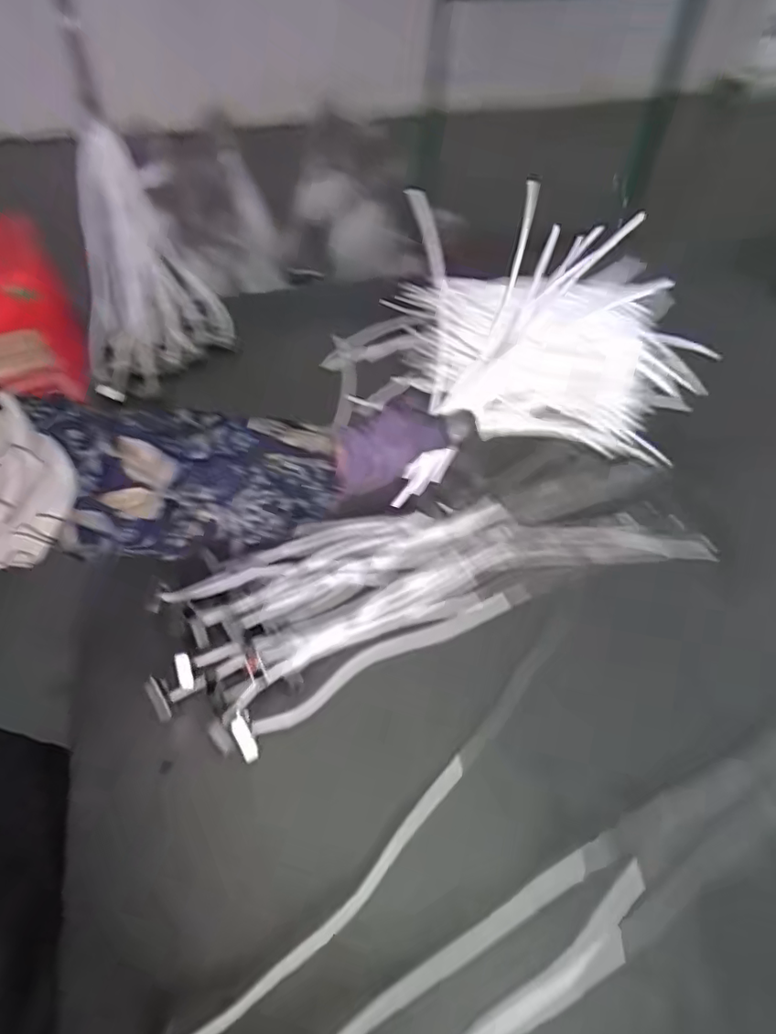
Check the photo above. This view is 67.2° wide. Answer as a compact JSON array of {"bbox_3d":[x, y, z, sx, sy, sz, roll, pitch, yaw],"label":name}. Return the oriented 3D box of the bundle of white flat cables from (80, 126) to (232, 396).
[{"bbox_3d":[-0.293,-0.283,0.687,0.180,0.257,0.103,-21,57,-14],"label":"bundle of white flat cables"}]

